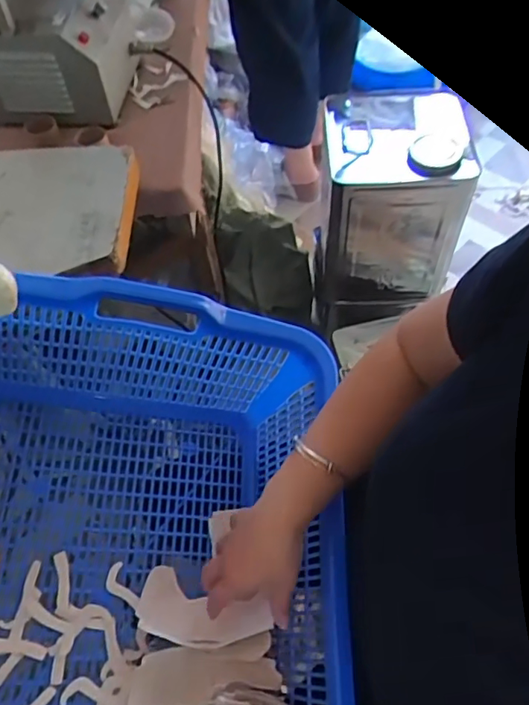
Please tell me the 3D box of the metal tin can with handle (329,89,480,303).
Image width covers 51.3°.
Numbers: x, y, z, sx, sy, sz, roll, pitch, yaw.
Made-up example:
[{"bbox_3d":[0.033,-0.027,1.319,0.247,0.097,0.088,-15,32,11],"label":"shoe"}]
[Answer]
[{"bbox_3d":[0.220,-0.271,0.979,0.214,0.322,0.218,-6,57,-1],"label":"metal tin can with handle"}]

